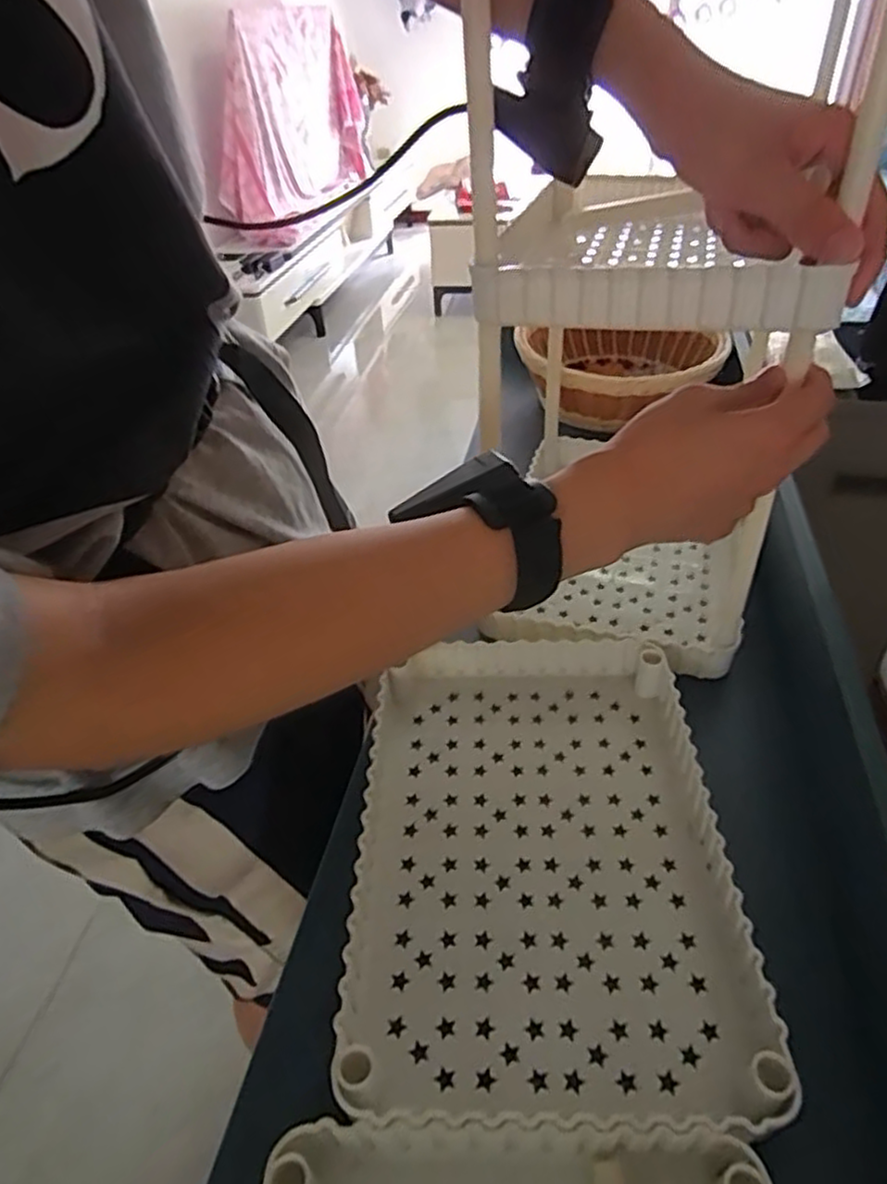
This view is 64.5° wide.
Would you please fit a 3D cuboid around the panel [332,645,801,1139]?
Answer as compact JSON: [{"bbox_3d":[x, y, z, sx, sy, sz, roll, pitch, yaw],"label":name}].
[{"bbox_3d":[0.055,0.139,0.407,0.205,0.037,0.288,0,40,4],"label":"panel"}]

